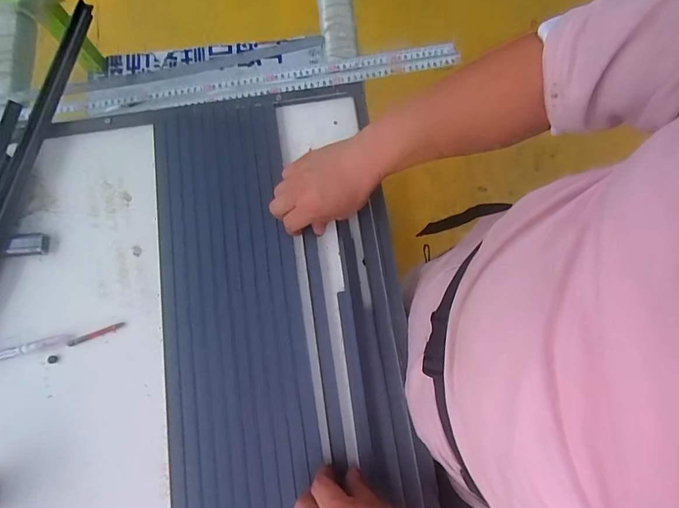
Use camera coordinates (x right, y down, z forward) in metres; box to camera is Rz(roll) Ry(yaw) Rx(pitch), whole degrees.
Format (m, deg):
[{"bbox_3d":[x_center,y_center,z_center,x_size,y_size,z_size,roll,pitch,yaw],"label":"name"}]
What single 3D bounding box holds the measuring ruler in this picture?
[{"bbox_3d":[-0.119,-0.276,0.606,0.617,0.011,0.041,-10,79,-3],"label":"measuring ruler"}]

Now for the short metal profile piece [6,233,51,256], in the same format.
[{"bbox_3d":[-0.402,-0.013,0.497,0.045,0.011,0.028,-5,76,-1],"label":"short metal profile piece"}]

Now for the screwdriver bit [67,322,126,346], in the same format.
[{"bbox_3d":[-0.300,0.099,0.474,0.068,0.004,0.009,-21,77,-5],"label":"screwdriver bit"}]

